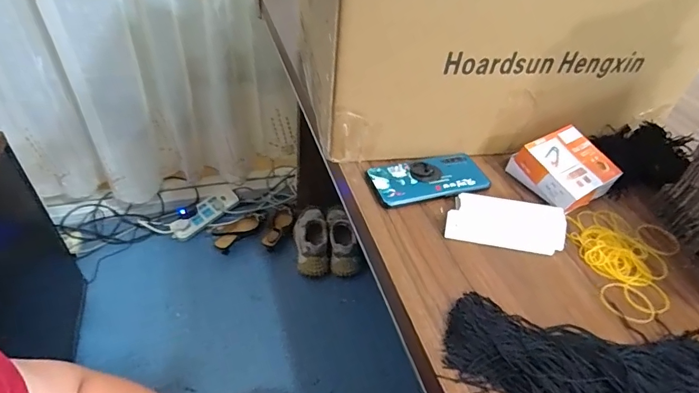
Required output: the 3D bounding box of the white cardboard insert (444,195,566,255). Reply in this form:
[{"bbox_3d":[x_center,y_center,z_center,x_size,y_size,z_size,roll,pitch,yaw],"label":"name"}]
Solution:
[{"bbox_3d":[0.189,0.032,0.516,0.141,0.007,0.064,9,66,3],"label":"white cardboard insert"}]

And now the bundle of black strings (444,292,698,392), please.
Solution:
[{"bbox_3d":[0.233,0.154,0.390,0.278,0.030,0.109,9,42,3],"label":"bundle of black strings"}]

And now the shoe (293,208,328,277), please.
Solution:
[{"bbox_3d":[-0.129,0.121,1.405,0.102,0.077,0.266,-2,44,-8],"label":"shoe"}]

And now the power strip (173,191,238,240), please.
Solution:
[{"bbox_3d":[-0.491,0.059,1.461,0.070,0.042,0.248,28,47,22],"label":"power strip"}]

